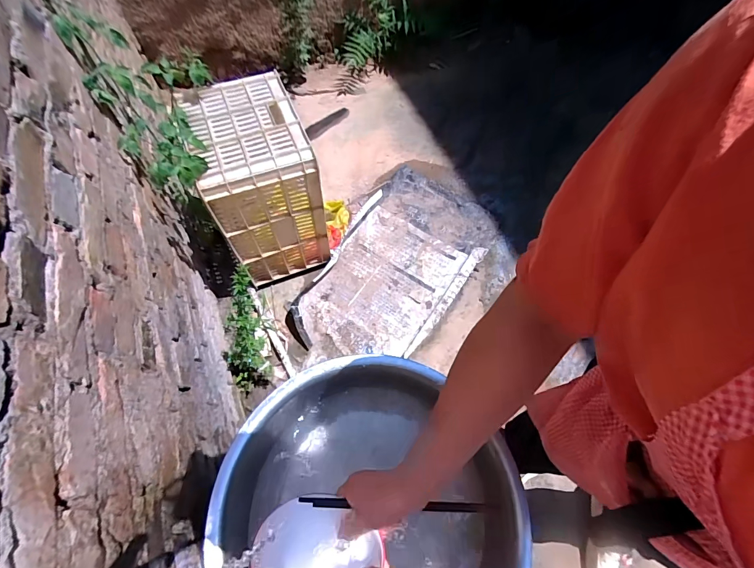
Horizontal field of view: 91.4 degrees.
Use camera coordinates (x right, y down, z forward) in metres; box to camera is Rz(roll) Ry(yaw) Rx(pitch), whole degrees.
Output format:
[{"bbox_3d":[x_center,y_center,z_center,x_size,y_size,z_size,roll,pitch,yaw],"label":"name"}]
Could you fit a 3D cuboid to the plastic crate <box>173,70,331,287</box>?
[{"bbox_3d":[-0.369,-0.306,1.206,0.292,0.537,0.342,-20,65,-12],"label":"plastic crate"}]

